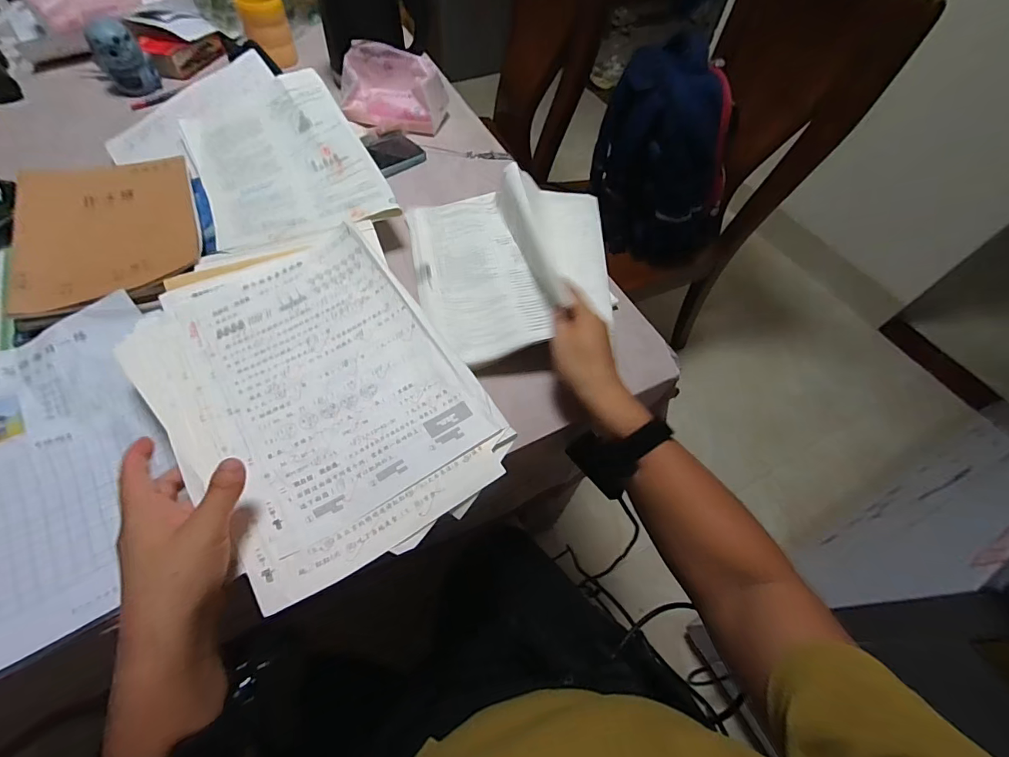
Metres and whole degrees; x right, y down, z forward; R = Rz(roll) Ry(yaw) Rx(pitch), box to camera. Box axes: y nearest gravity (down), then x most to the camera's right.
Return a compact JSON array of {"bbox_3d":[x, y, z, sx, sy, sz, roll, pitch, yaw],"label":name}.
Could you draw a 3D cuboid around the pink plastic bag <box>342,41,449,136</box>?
[{"bbox_3d":[-0.179,-0.456,0.686,0.163,0.089,0.085,8,58,0],"label":"pink plastic bag"}]

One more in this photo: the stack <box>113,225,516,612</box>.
[{"bbox_3d":[-0.164,-0.001,0.385,0.233,0.028,0.331,-35,67,-23],"label":"stack"}]

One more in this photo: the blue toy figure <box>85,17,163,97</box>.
[{"bbox_3d":[-0.608,-0.510,0.688,0.070,0.092,0.055,-29,65,-21],"label":"blue toy figure"}]

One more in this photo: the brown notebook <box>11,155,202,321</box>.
[{"bbox_3d":[-0.450,-0.177,0.495,0.170,0.026,0.239,-20,62,-16],"label":"brown notebook"}]

